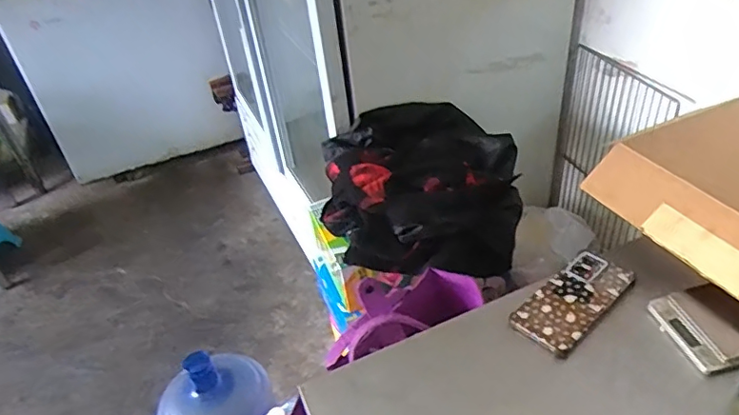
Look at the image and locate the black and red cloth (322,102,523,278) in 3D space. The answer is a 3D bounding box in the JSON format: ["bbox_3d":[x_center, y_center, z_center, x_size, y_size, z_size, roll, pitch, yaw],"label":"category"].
[{"bbox_3d":[0.097,-0.037,1.049,0.350,0.176,0.323,1,40,9],"label":"black and red cloth"}]

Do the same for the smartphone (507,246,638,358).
[{"bbox_3d":[0.253,0.115,0.699,0.170,0.018,0.077,-33,47,-28],"label":"smartphone"}]

